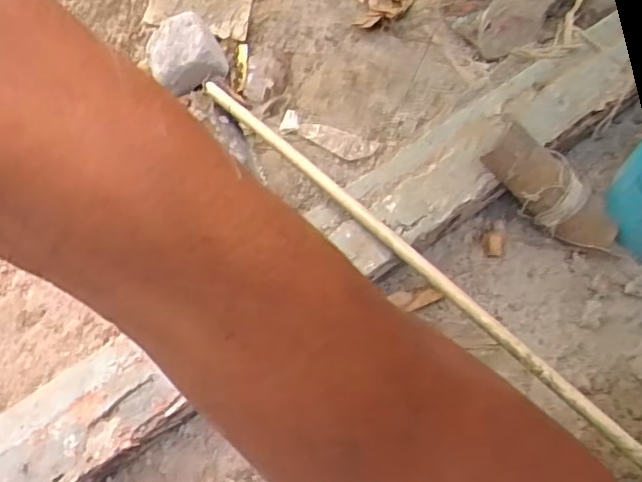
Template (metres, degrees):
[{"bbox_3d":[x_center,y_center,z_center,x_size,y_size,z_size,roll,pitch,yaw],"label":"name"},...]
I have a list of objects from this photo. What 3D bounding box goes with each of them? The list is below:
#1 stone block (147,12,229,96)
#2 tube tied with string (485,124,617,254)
[{"bbox_3d":[-0.201,-0.275,0.918,0.110,0.076,0.111,-18,63,-4],"label":"stone block"},{"bbox_3d":[0.292,-0.063,0.769,0.221,0.074,0.075,39,67,-18],"label":"tube tied with string"}]

